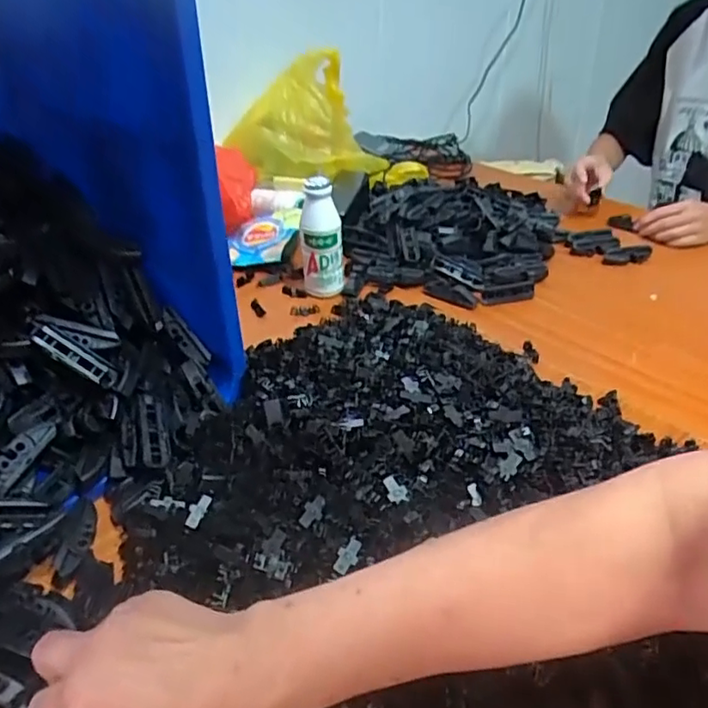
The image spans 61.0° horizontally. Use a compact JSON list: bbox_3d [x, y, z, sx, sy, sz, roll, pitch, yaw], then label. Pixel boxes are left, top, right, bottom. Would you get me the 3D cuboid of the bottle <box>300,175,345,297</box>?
[{"bbox_3d":[-0.040,-0.142,0.739,0.050,0.136,0.043,-2,34,-1],"label":"bottle"}]

